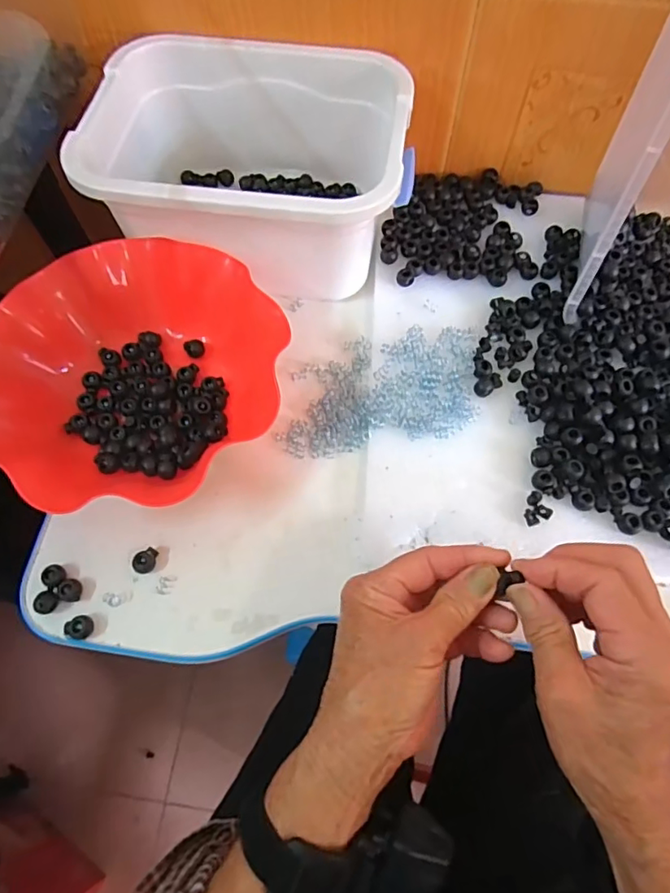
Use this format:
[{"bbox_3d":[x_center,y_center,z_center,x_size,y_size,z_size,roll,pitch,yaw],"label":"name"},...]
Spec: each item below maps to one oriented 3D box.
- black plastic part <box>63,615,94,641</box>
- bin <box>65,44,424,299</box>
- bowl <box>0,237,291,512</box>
[{"bbox_3d":[-0.174,0.123,0.364,0.016,0.012,0.016,0,66,0],"label":"black plastic part"},{"bbox_3d":[-0.066,-0.234,0.456,0.247,0.105,0.182,8,66,4],"label":"bin"},{"bbox_3d":[-0.155,-0.054,0.414,0.214,0.058,0.216,0,66,0],"label":"bowl"}]

